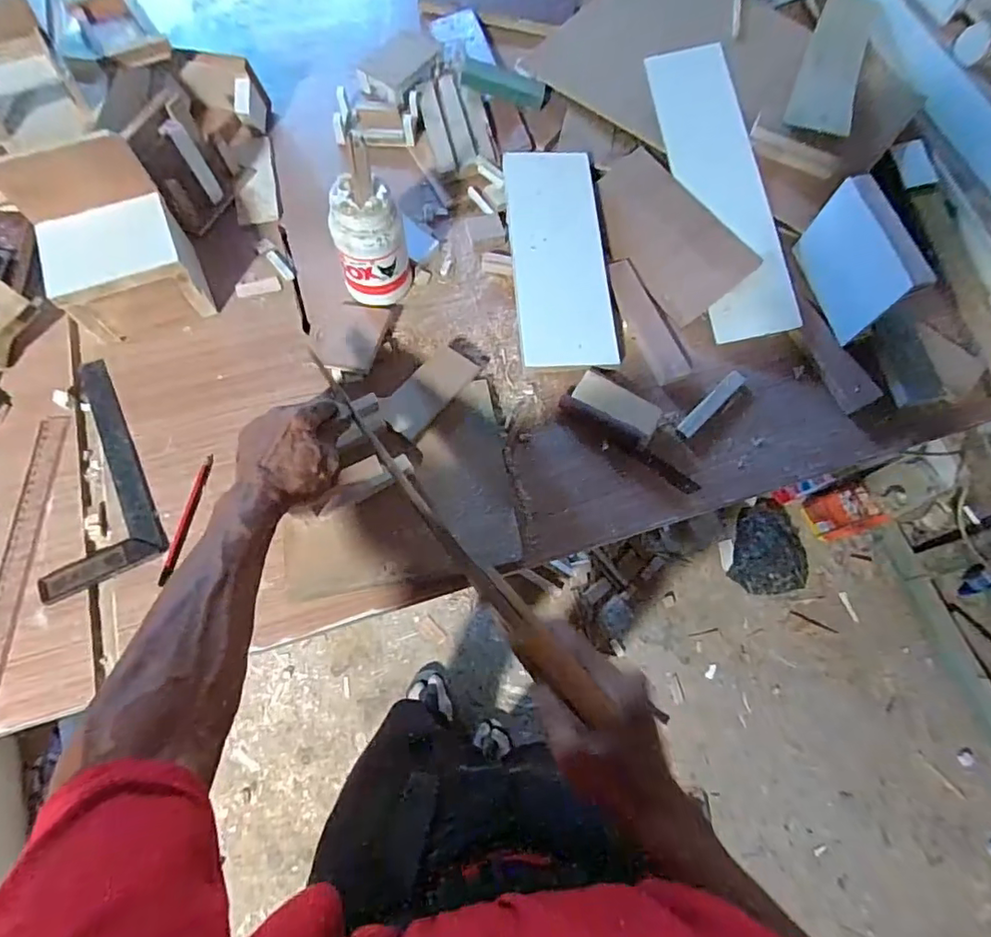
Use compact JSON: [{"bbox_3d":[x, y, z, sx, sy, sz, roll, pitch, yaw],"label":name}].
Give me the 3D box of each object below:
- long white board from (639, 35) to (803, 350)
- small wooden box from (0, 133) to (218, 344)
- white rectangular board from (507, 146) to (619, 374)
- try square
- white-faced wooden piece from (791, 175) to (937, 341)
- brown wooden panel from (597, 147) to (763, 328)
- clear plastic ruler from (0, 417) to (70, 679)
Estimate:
[{"bbox_3d":[0.286,-0.362,0.704,0.103,0.014,0.417,-10,77,7],"label":"long white board"},{"bbox_3d":[-0.408,-0.240,0.587,0.132,0.136,0.143,-21,75,-11],"label":"small wooden box"},{"bbox_3d":[0.077,-0.261,0.672,0.112,0.009,0.296,-4,75,-6],"label":"white rectangular board"},{"bbox_3d":[-0.433,0.004,0.571,0.117,0.010,0.237,-26,74,-12],"label":"try square"},{"bbox_3d":[0.405,-0.234,0.628,0.027,0.126,0.150,-12,72,-8],"label":"white-faced wooden piece"},{"bbox_3d":[0.215,-0.304,0.707,0.126,0.011,0.235,-35,71,2],"label":"brown wooden panel"},{"bbox_3d":[-0.471,0.088,0.544,0.028,0.004,0.299,0,70,-5],"label":"clear plastic ruler"}]

